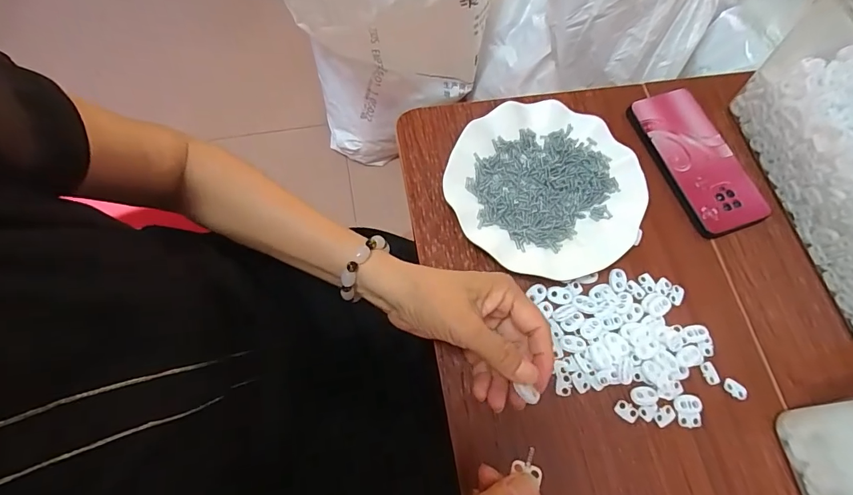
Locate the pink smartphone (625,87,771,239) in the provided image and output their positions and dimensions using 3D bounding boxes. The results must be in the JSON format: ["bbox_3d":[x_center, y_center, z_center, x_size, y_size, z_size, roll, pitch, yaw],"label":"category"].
[{"bbox_3d":[0.281,-0.091,0.440,0.073,0.014,0.161,-19,72,-9],"label":"pink smartphone"}]

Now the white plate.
[{"bbox_3d":[0.115,-0.059,0.410,0.180,0.019,0.181,1,70,-2],"label":"white plate"}]

